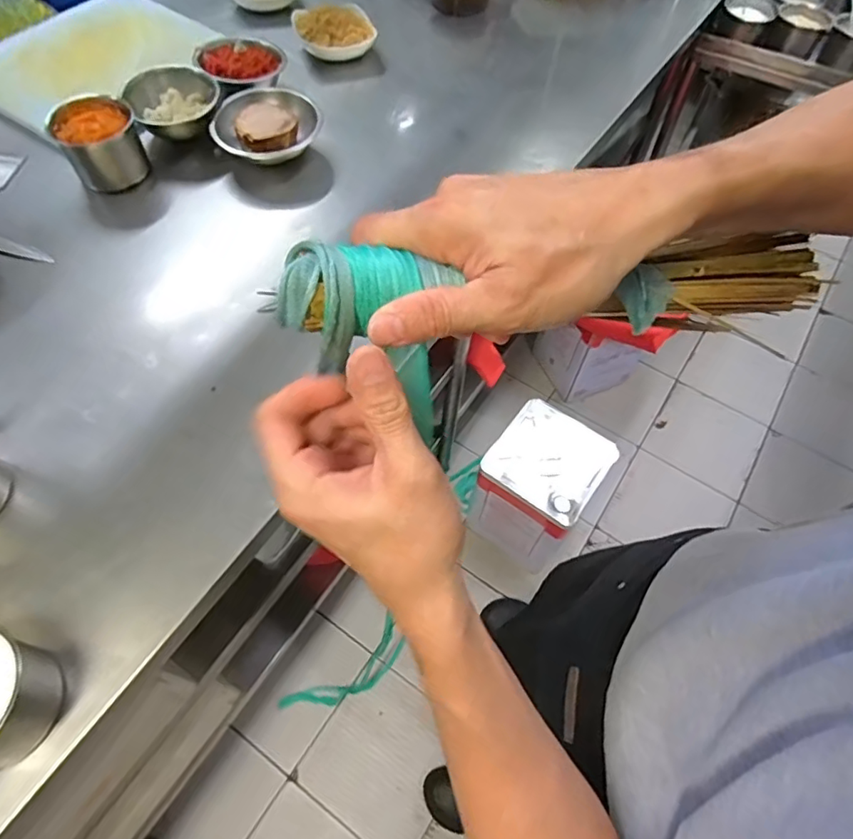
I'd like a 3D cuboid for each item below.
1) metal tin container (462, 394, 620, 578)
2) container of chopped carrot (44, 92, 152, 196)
[{"bbox_3d":[0.258,0.177,1.368,0.233,0.381,0.224,32,63,14],"label":"metal tin container"},{"bbox_3d":[-0.508,-0.431,0.871,0.113,0.094,0.106,-30,67,-19],"label":"container of chopped carrot"}]

